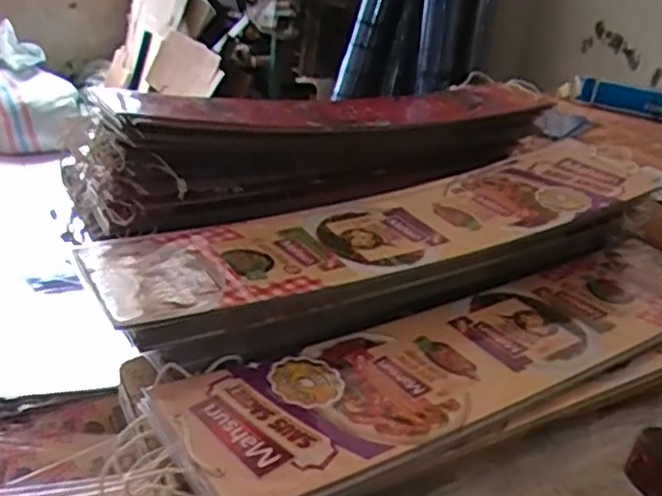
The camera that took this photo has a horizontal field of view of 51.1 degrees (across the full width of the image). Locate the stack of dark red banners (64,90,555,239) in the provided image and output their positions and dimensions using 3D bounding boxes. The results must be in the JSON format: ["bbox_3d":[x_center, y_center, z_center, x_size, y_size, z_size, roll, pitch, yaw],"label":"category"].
[{"bbox_3d":[0.000,-0.127,0.802,0.546,0.113,0.135,-12,34,-29],"label":"stack of dark red banners"}]

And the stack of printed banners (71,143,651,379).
[{"bbox_3d":[0.075,-0.010,0.645,0.575,0.067,0.161,-14,35,-32],"label":"stack of printed banners"}]

